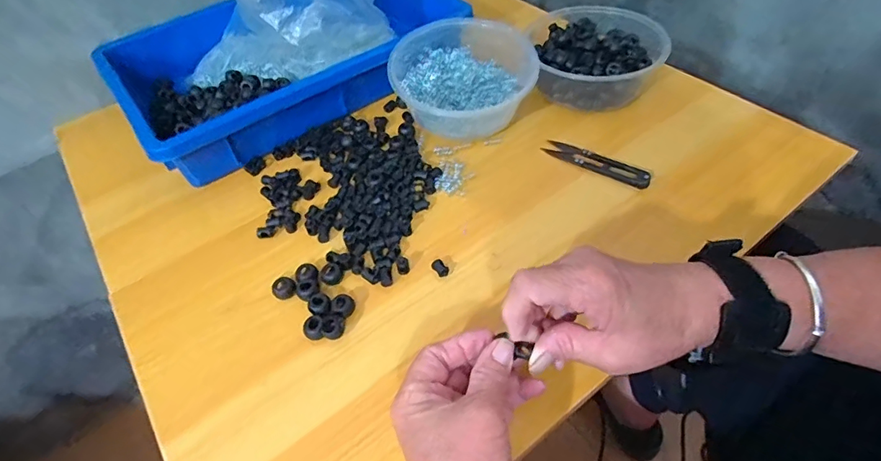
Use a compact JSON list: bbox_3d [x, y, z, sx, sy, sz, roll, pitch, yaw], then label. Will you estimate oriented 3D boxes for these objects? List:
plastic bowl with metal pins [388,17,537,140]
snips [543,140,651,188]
[{"bbox_3d":[0.022,-0.152,0.487,0.140,0.070,0.131,-2,49,2],"label":"plastic bowl with metal pins"},{"bbox_3d":[0.144,-0.063,0.446,0.100,0.014,0.021,31,58,27],"label":"snips"}]

